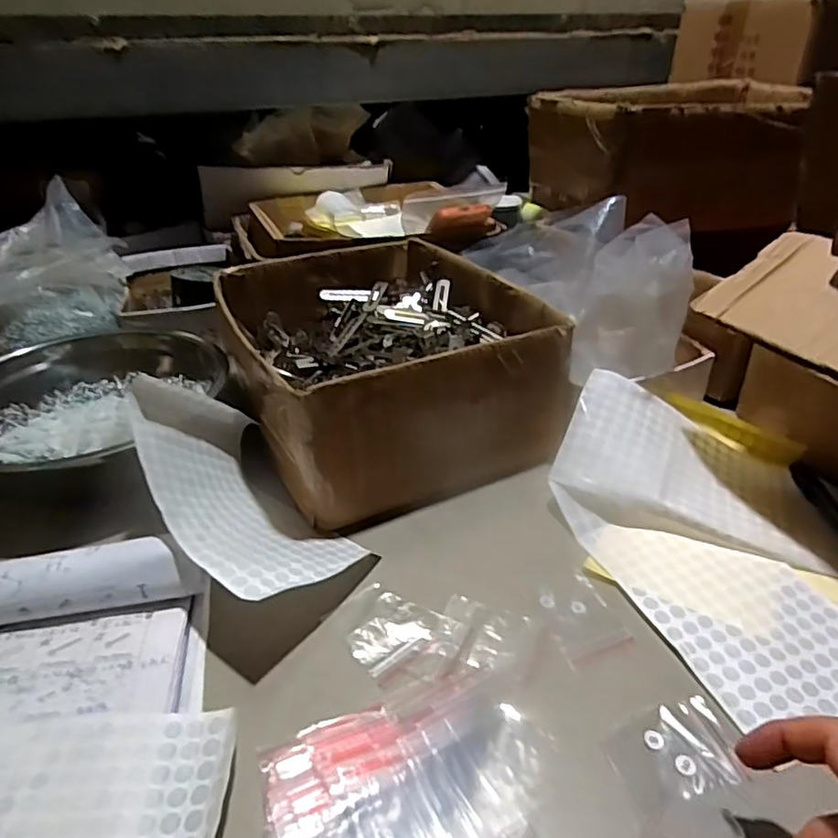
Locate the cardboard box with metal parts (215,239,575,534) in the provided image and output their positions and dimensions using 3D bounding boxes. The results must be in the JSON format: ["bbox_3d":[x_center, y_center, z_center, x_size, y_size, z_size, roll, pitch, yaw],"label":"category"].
[{"bbox_3d":[-0.037,-0.063,0.623,0.257,0.122,0.319,-14,34,-20],"label":"cardboard box with metal parts"}]

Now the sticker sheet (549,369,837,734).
[{"bbox_3d":[0.202,0.083,0.463,0.140,0.048,0.303,-12,46,-17],"label":"sticker sheet"}]

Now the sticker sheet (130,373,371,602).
[{"bbox_3d":[-0.134,0.049,0.463,0.116,0.106,0.202,-24,38,-32],"label":"sticker sheet"}]

